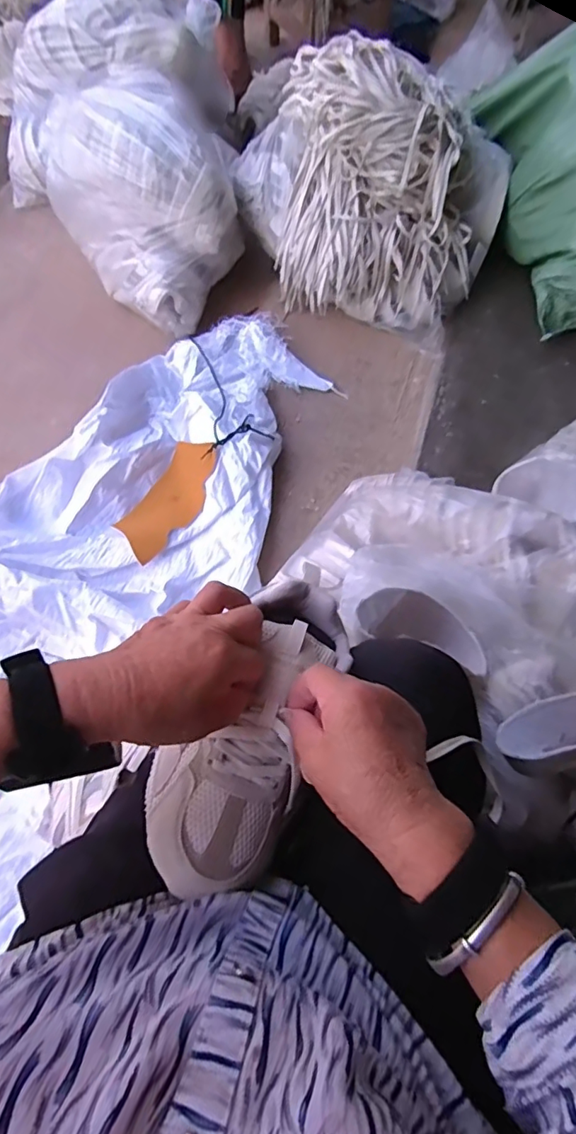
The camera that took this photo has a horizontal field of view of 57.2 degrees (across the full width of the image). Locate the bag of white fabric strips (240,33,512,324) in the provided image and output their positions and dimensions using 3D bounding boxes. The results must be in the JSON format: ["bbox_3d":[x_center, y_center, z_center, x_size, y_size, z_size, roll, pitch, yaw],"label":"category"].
[{"bbox_3d":[0.163,-0.727,1.039,0.530,0.296,0.357,11,67,2],"label":"bag of white fabric strips"}]

